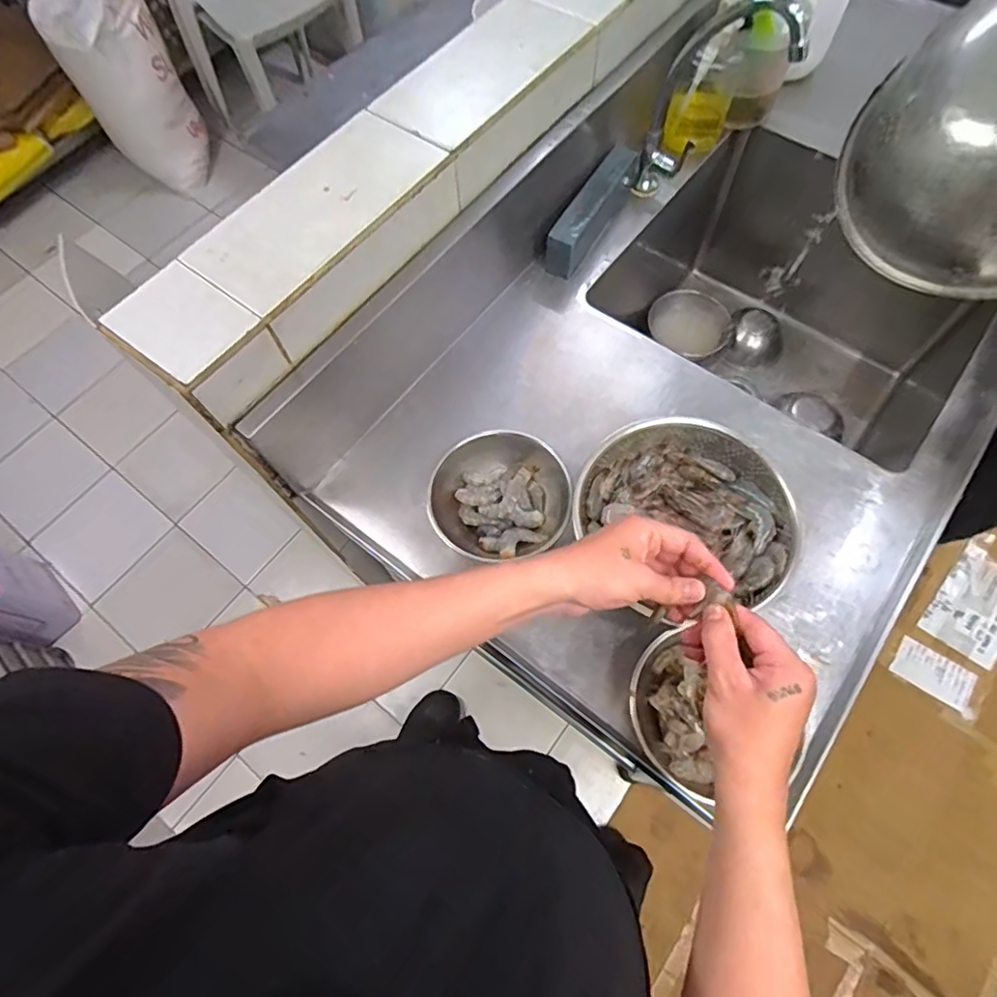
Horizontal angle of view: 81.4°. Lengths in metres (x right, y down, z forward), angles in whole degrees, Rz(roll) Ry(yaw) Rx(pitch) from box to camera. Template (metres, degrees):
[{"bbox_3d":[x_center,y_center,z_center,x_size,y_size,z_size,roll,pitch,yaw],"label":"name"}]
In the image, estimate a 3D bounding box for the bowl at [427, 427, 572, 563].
[{"bbox_3d":[0.003,-0.004,0.735,0.166,0.069,0.151,-1,67,2],"label":"bowl"}]

